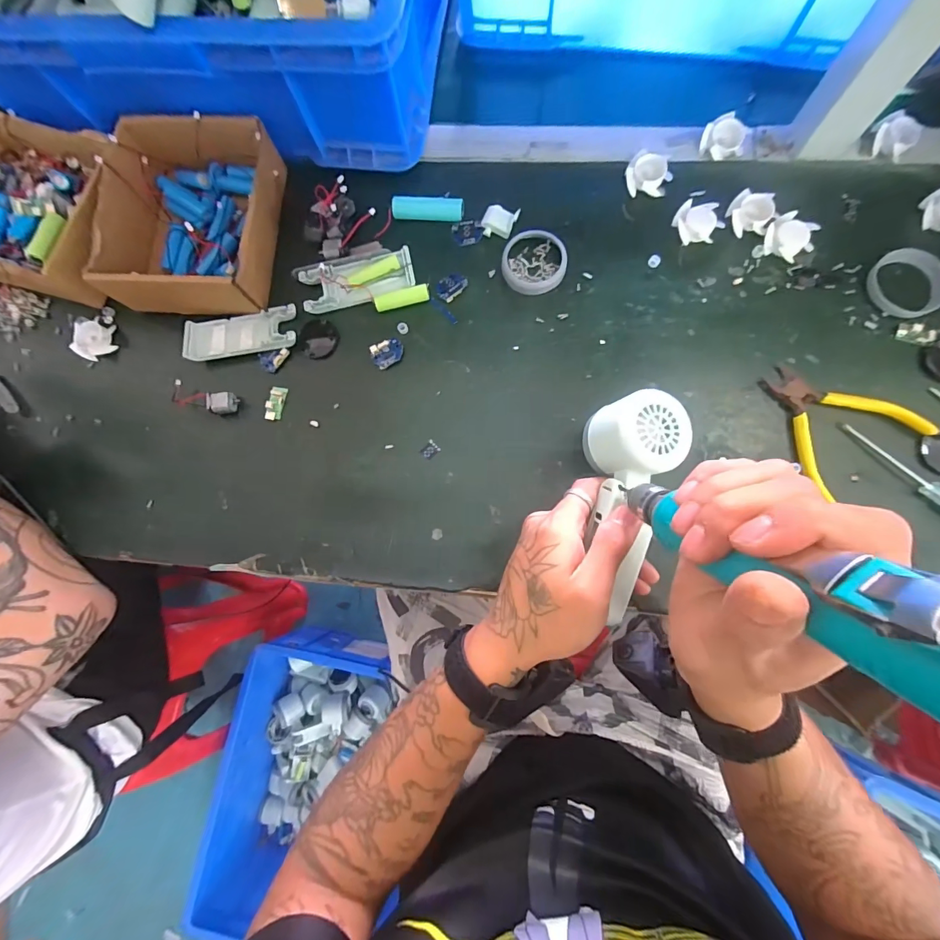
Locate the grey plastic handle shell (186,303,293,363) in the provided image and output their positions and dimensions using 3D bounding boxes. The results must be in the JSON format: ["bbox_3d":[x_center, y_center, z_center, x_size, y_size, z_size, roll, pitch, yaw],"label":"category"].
[{"bbox_3d":[-0.212,-0.127,0.393,0.102,0.013,0.043,-9,82,3],"label":"grey plastic handle shell"}]

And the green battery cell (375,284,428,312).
[{"bbox_3d":[-0.062,-0.157,0.387,0.050,0.010,0.013,-17,82,2],"label":"green battery cell"}]

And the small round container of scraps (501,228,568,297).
[{"bbox_3d":[0.059,-0.190,0.386,0.057,0.007,0.058,-1,83,4],"label":"small round container of scraps"}]

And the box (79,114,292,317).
[{"bbox_3d":[-0.255,-0.233,0.392,0.140,0.054,0.165,5,83,5],"label":"box"}]

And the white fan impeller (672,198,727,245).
[{"bbox_3d":[0.203,-0.219,0.376,0.037,0.011,0.037,-1,83,4],"label":"white fan impeller"}]

